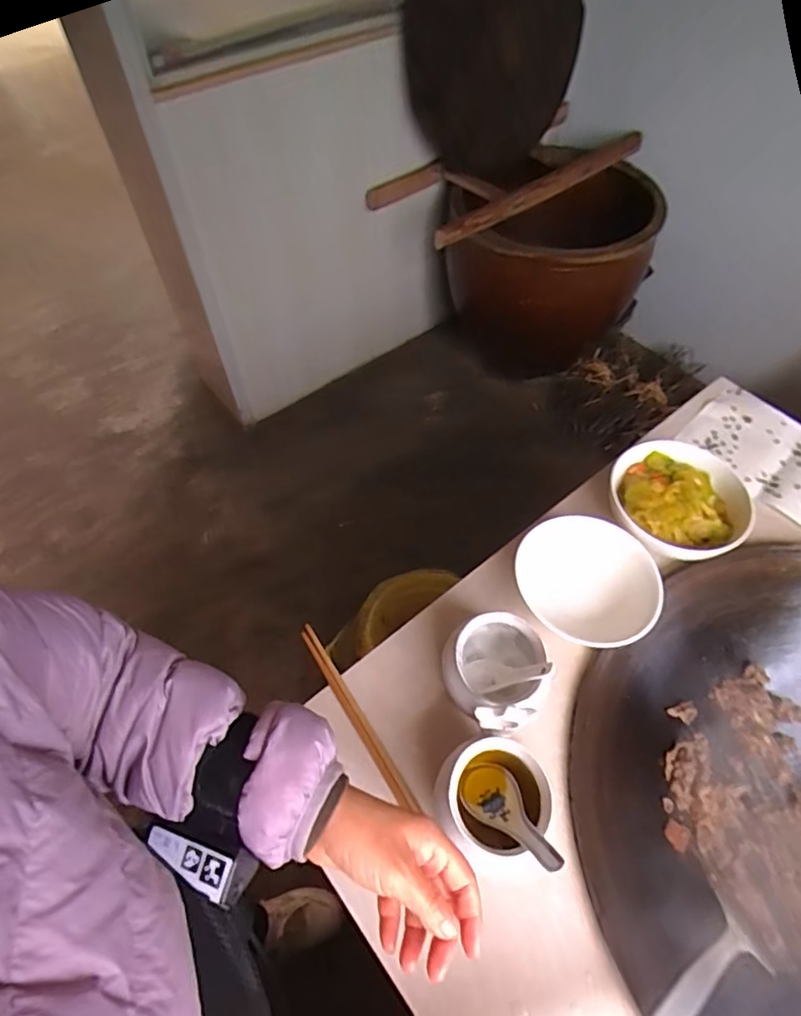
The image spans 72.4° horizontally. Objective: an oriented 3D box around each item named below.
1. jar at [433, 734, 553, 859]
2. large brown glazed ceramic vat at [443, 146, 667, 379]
[{"bbox_3d":[0.074,0.242,0.457,0.088,0.060,0.082,0,56,0],"label":"jar"},{"bbox_3d":[0.409,-0.719,1.659,0.539,0.473,0.508,3,56,2],"label":"large brown glazed ceramic vat"}]

